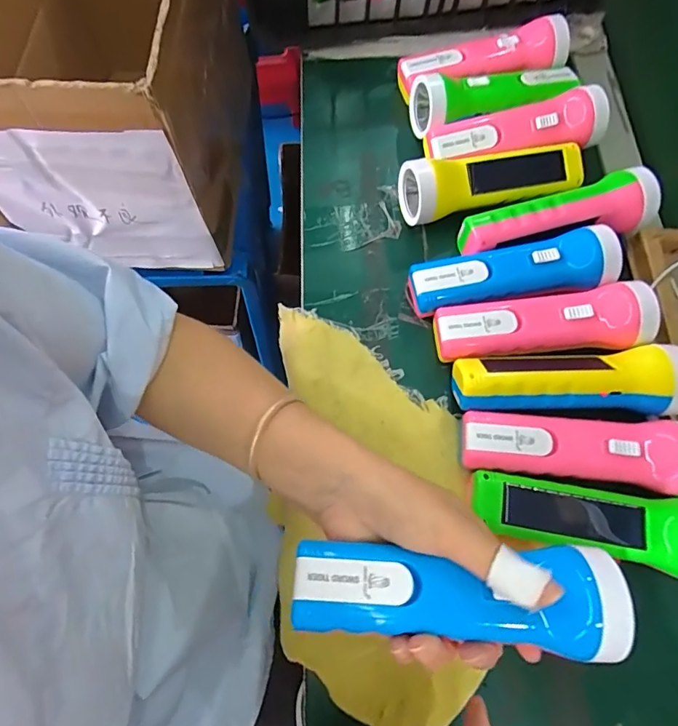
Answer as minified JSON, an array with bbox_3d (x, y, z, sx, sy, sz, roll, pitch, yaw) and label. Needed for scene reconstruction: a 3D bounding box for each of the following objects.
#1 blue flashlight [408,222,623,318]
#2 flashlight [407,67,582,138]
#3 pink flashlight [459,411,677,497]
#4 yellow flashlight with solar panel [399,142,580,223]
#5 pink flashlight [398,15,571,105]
[{"bbox_3d":[0.142,-0.072,0.381,0.163,0.037,0.050,-10,71,-7],"label":"blue flashlight"},{"bbox_3d":[0.149,-0.257,0.442,0.157,0.041,0.055,-17,72,-5],"label":"flashlight"},{"bbox_3d":[0.171,0.064,0.335,0.164,0.042,0.049,5,70,-2],"label":"pink flashlight"},{"bbox_3d":[0.135,-0.157,0.416,0.163,0.044,0.044,-9,71,-7],"label":"yellow flashlight with solar panel"},{"bbox_3d":[0.142,-0.298,0.462,0.165,0.051,0.045,-9,71,-7],"label":"pink flashlight"}]

